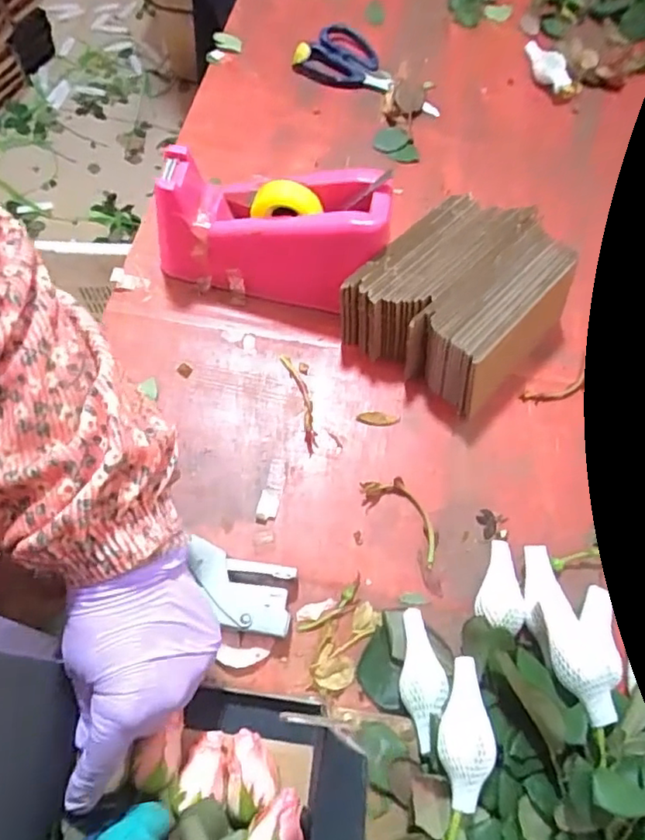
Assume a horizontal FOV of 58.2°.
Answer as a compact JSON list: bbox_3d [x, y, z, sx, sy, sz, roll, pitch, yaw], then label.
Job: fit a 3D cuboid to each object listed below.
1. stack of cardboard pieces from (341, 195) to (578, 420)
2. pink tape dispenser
[{"bbox_3d":[0.121,-0.103,0.497,0.144,0.082,0.153,37,69,15],"label":"stack of cardboard pieces"},{"bbox_3d":[-0.044,-0.162,0.504,0.196,0.109,0.076,12,65,4],"label":"pink tape dispenser"}]

